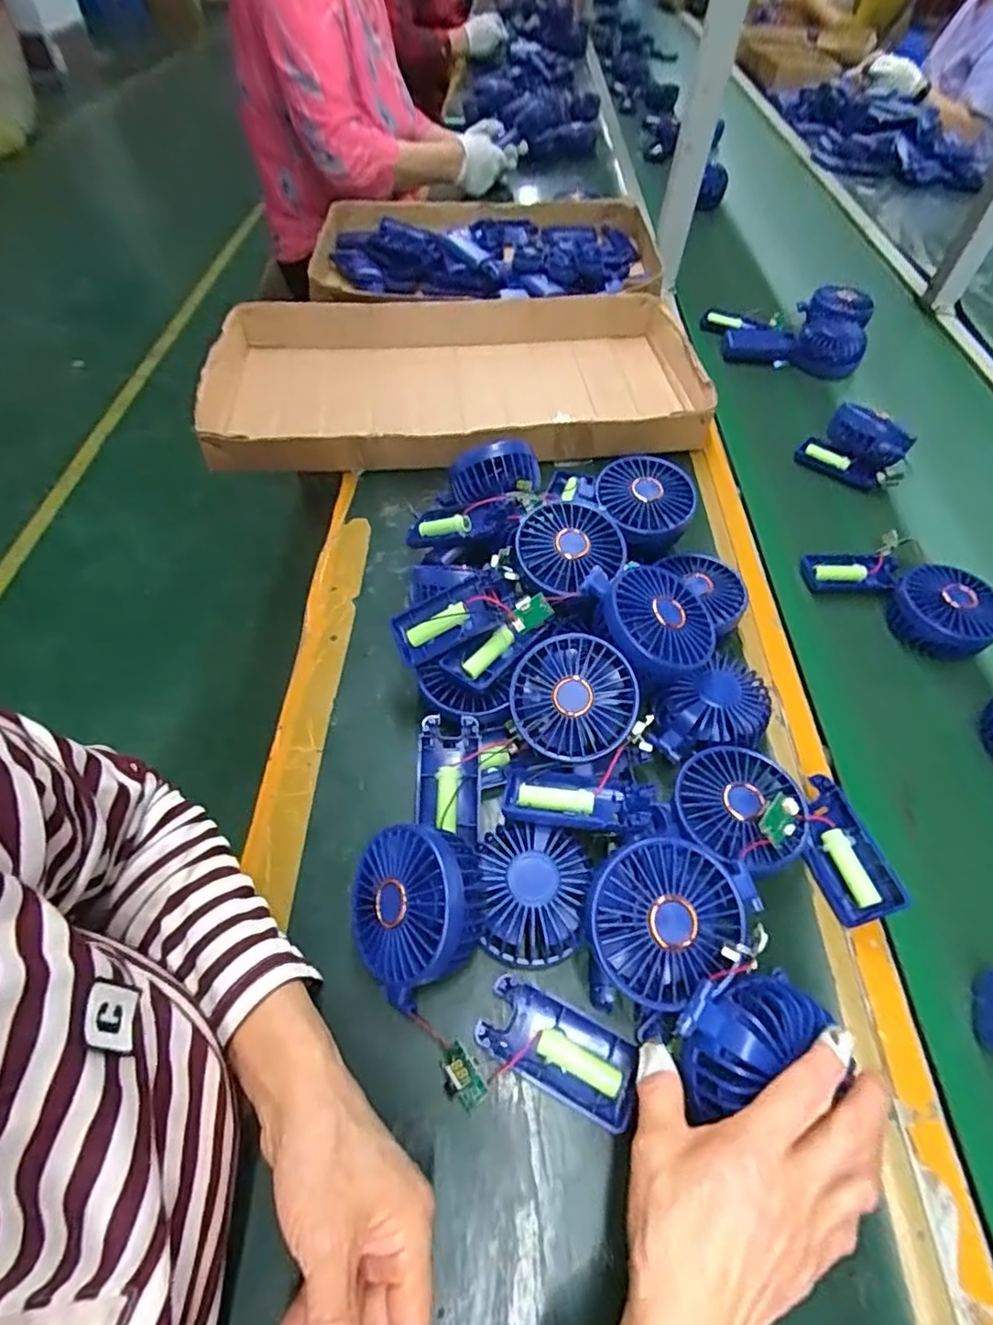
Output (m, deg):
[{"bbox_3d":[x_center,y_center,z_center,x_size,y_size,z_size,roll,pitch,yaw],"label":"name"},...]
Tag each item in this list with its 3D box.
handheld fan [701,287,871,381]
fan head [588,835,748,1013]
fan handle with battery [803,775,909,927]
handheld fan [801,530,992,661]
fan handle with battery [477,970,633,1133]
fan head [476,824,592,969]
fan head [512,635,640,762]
[{"bbox_3d":[0.418,-0.475,0.854,0.238,0.059,0.179,9,54,4],"label":"handheld fan"},{"bbox_3d":[0.094,0.145,0.337,0.081,0.035,0.081,1,73,-2],"label":"fan head"},{"bbox_3d":[0.230,0.124,0.401,0.020,0.045,0.089,18,45,-39],"label":"fan handle with battery"},{"bbox_3d":[0.381,-0.072,0.558,0.104,0.047,0.163,-33,63,-24],"label":"handheld fan"},{"bbox_3d":[0.035,0.225,0.350,0.091,0.013,0.043,24,56,13],"label":"fan handle with battery"},{"bbox_3d":[0.021,0.147,0.378,0.073,0.041,0.075,7,54,1],"label":"fan head"},{"bbox_3d":[0.053,0.025,0.413,0.083,0.024,0.083,-2,80,9],"label":"fan head"}]

